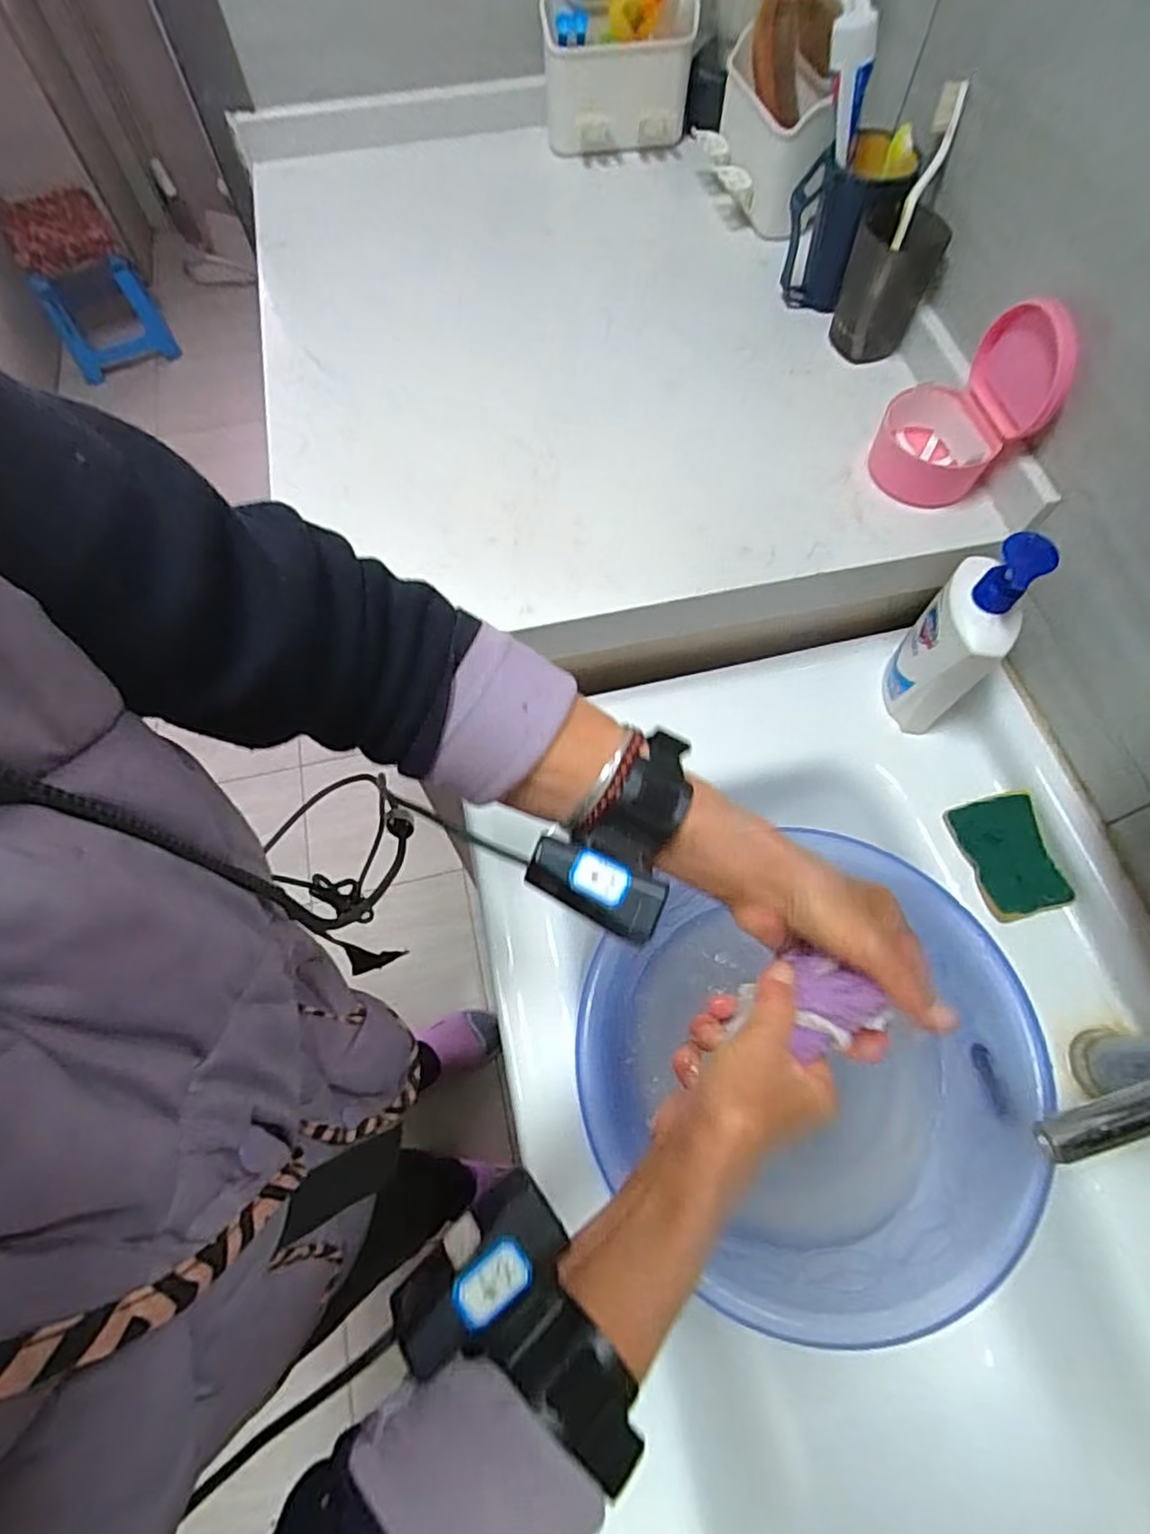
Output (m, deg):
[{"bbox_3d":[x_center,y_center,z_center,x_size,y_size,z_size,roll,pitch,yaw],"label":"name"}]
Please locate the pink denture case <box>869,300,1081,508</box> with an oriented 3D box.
[{"bbox_3d":[0.305,-0.280,0.526,0.102,0.120,0.096,34,70,14],"label":"pink denture case"}]

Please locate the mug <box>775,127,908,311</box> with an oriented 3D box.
[{"bbox_3d":[0.239,-0.484,0.618,0.085,0.122,0.067,25,68,11],"label":"mug"}]

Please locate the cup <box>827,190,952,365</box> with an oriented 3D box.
[{"bbox_3d":[0.272,-0.421,0.600,0.067,0.103,0.061,11,66,5],"label":"cup"}]

